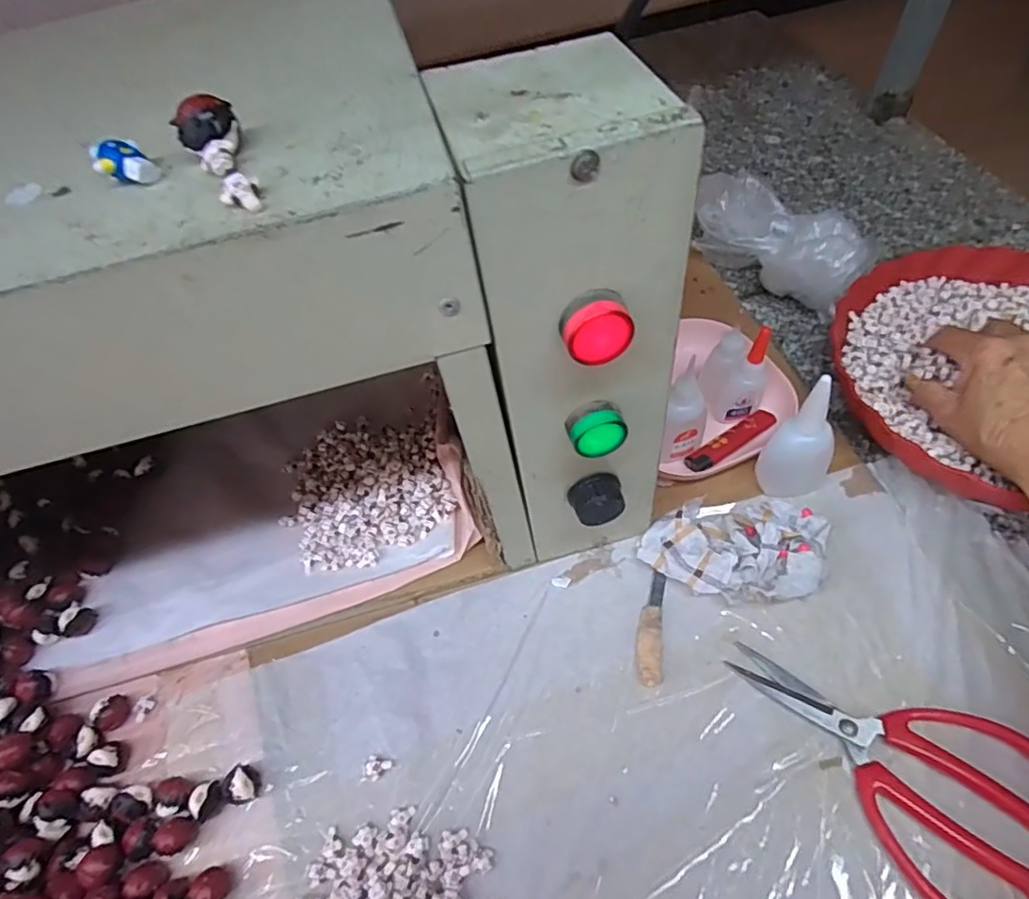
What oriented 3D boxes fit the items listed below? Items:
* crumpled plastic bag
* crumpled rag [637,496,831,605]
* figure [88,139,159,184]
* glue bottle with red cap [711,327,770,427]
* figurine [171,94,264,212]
[{"bbox_3d":[0.235,-0.183,0.527,0.063,0.065,0.159,-39,59,-19],"label":"crumpled plastic bag"},{"bbox_3d":[0.140,0.062,0.377,0.104,0.034,0.066,15,58,18],"label":"crumpled rag"},{"bbox_3d":[-0.132,-0.096,0.198,0.016,0.012,0.014,-33,57,-15],"label":"figure"},{"bbox_3d":[0.167,-0.050,0.425,0.029,0.094,0.027,22,61,22],"label":"glue bottle with red cap"},{"bbox_3d":[-0.094,-0.095,0.192,0.018,0.014,0.049,-27,69,-15],"label":"figurine"}]

